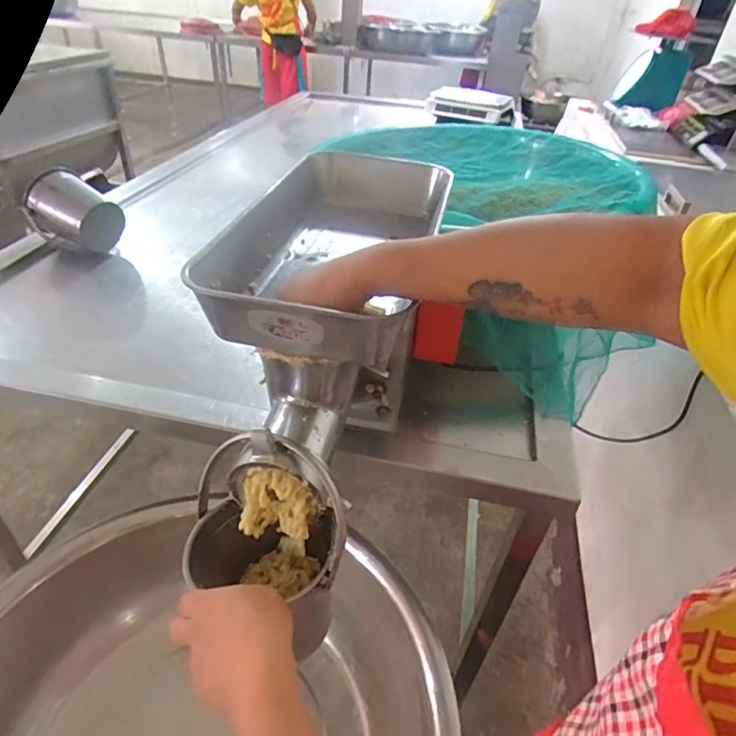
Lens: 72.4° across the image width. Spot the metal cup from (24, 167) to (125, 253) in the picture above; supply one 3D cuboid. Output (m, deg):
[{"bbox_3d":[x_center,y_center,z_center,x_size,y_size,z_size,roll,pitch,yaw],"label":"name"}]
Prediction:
[{"bbox_3d":[-0.587,-0.306,0.987,0.174,0.123,0.096,22,40,19],"label":"metal cup"}]

